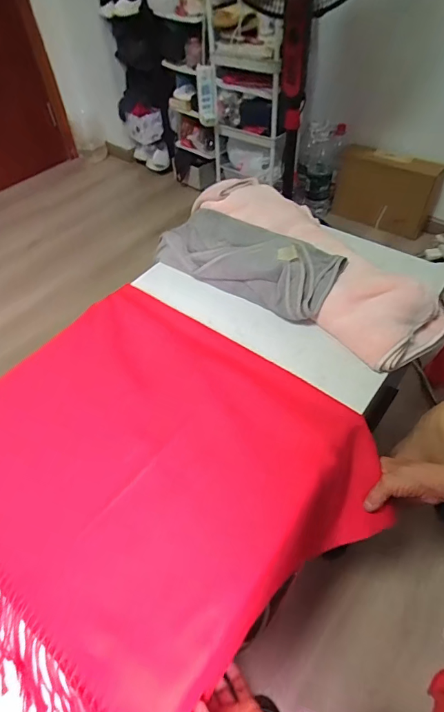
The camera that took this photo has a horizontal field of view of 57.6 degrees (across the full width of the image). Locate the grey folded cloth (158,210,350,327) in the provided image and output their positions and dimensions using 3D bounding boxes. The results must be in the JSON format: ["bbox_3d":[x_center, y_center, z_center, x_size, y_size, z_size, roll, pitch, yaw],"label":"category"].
[{"bbox_3d":[0.043,-0.189,0.752,0.351,0.065,0.144,28,57,23],"label":"grey folded cloth"}]

